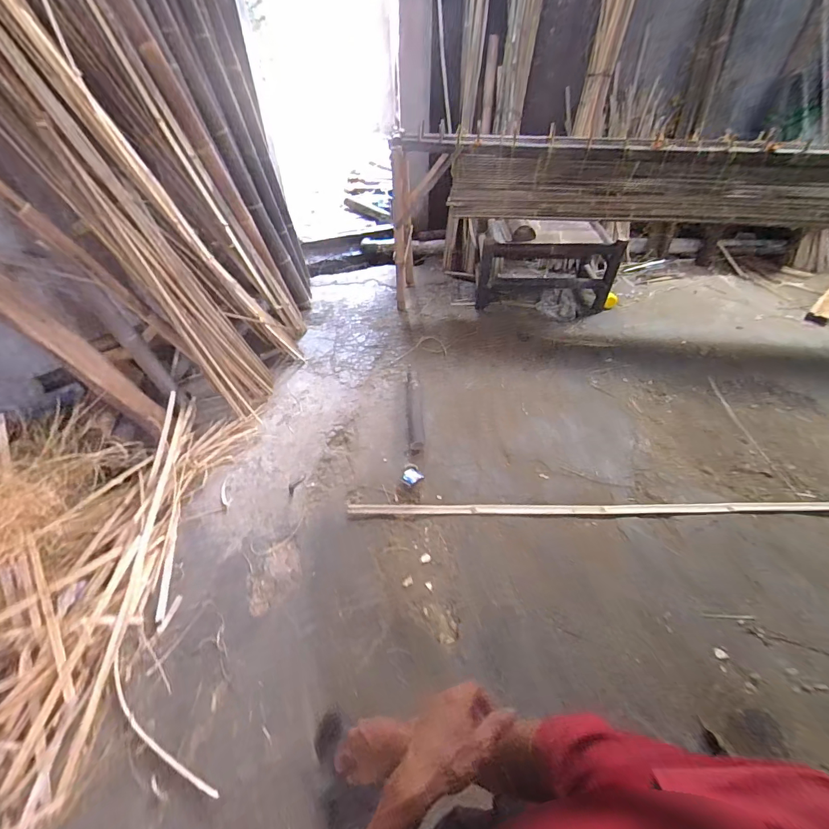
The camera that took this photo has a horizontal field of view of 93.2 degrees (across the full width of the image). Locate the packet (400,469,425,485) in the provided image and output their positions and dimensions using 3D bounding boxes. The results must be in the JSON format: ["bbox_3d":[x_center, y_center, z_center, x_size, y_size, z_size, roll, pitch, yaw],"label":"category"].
[{"bbox_3d":[-0.011,0.263,1.641,0.077,0.014,0.071,34,55,28],"label":"packet"}]

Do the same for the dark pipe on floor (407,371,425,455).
[{"bbox_3d":[0.002,-0.016,1.882,0.071,0.064,0.514,-2,46,-2],"label":"dark pipe on floor"}]

